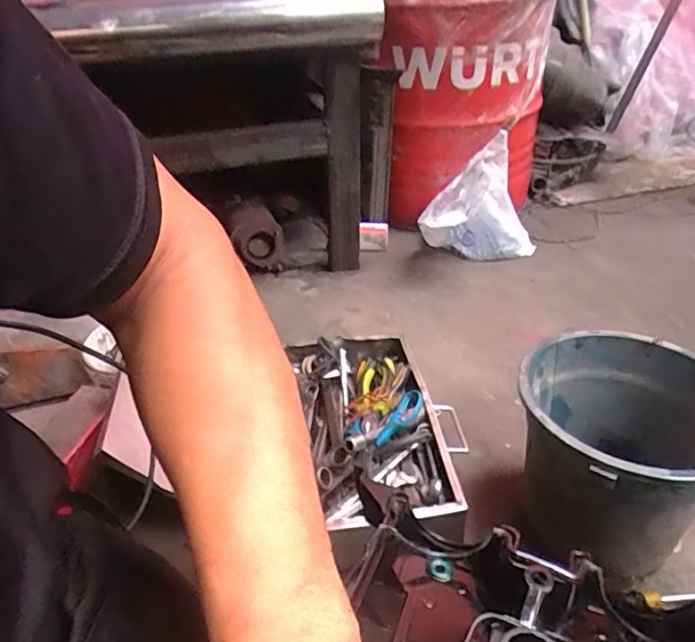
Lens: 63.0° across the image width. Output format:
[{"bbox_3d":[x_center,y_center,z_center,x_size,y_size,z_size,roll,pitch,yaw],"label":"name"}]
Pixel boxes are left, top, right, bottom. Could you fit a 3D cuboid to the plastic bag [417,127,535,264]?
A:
[{"bbox_3d":[0.316,-0.270,1.385,0.291,0.309,0.137,-22,39,-26],"label":"plastic bag"}]

